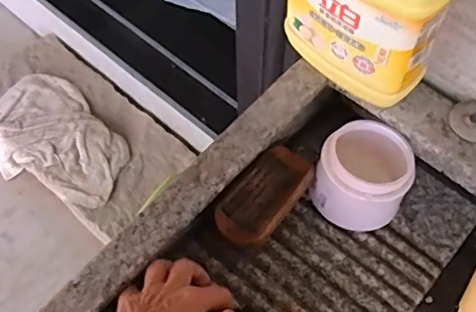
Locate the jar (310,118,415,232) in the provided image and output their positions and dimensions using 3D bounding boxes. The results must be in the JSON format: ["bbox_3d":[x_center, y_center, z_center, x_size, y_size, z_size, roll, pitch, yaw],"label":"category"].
[{"bbox_3d":[0.130,0.021,0.600,0.092,0.077,0.096,0,61,1],"label":"jar"}]

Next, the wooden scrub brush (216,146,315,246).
[{"bbox_3d":[0.029,0.040,0.588,0.062,0.023,0.123,31,66,16],"label":"wooden scrub brush"}]

